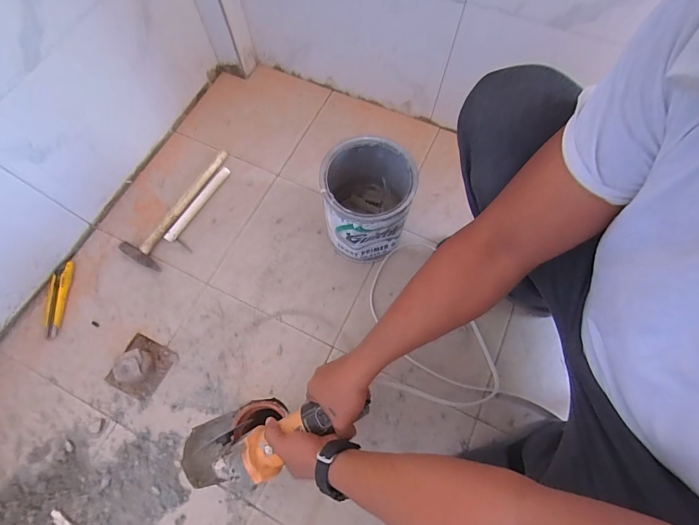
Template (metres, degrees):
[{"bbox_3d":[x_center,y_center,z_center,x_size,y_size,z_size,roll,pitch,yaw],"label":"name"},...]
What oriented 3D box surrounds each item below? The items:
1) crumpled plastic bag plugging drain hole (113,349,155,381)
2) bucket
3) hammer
[{"bbox_3d":[-0.404,0.192,0.646,0.057,0.046,0.058,4,69,3],"label":"crumpled plastic bag plugging drain hole"},{"bbox_3d":[0.034,-0.111,0.665,0.150,0.209,0.169,5,69,4],"label":"bucket"},{"bbox_3d":[-0.378,-0.139,0.777,0.086,0.028,0.322,24,72,11],"label":"hammer"}]

